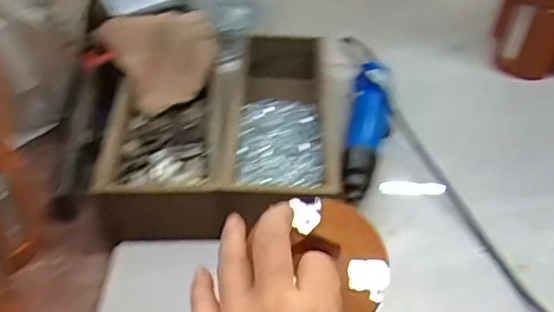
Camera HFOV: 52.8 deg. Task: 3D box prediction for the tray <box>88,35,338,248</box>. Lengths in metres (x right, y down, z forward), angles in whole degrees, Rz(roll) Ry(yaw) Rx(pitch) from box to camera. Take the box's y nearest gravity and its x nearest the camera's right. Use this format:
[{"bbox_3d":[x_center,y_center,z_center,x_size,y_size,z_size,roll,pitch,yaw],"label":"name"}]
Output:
[{"bbox_3d":[-0.049,-0.032,0.596,0.217,0.086,0.290,5,40,0],"label":"tray"}]

